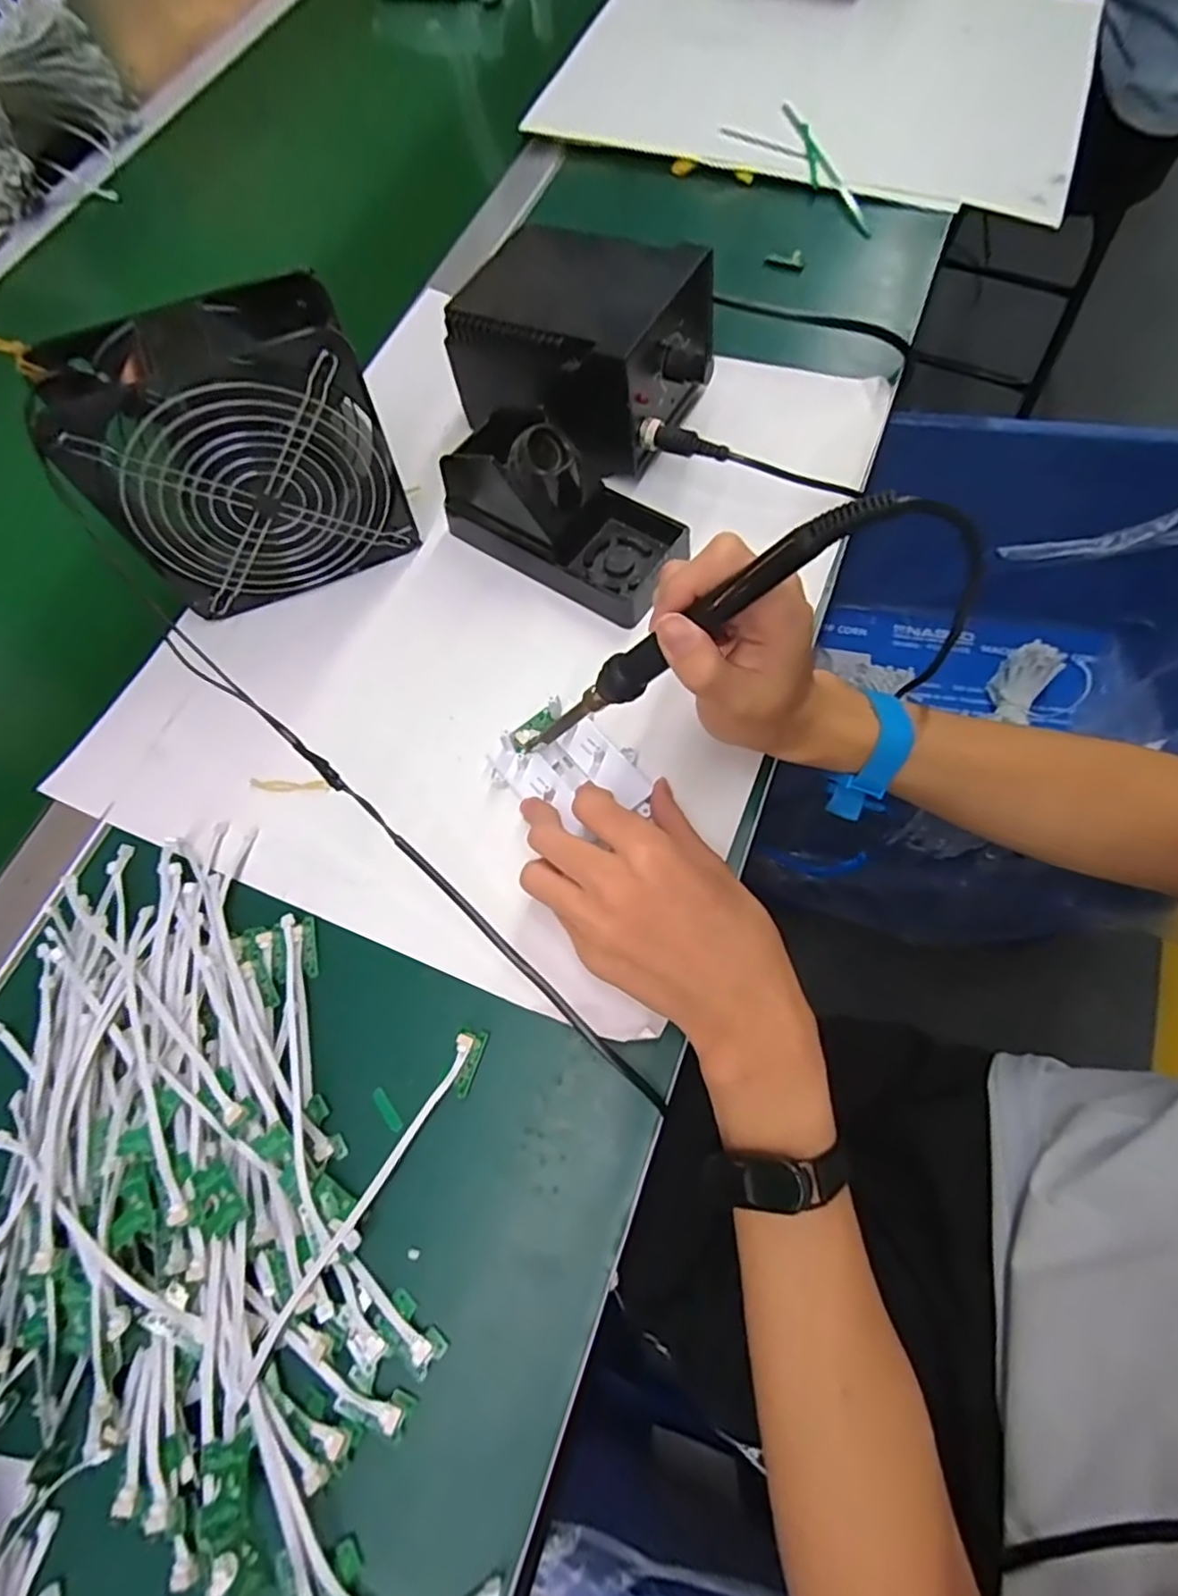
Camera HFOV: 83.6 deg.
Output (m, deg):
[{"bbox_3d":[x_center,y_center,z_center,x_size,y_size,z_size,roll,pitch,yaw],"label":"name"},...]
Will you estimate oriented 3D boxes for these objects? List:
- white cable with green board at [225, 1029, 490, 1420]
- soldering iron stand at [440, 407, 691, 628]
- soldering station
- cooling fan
[{"bbox_3d":[-0.095,0.179,0.293,0.016,0.020,0.164,28,72,13],"label":"white cable with green board"},{"bbox_3d":[-0.013,-0.190,0.416,0.156,0.078,0.086,35,74,15],"label":"soldering iron stand"},{"bbox_3d":[-0.003,-0.304,0.442,0.162,0.081,0.117,26,71,12],"label":"soldering station"},{"bbox_3d":[-0.190,-0.186,0.383,0.147,0.159,0.053,-23,69,-6],"label":"cooling fan"}]

